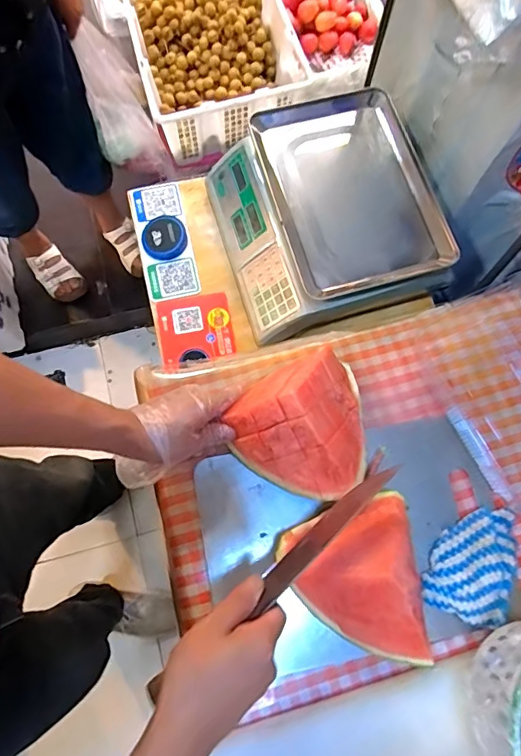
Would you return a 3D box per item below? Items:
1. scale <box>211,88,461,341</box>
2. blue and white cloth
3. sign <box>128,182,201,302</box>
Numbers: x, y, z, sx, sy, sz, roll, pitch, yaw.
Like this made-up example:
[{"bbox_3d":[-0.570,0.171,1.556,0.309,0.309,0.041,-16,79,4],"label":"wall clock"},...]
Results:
[{"bbox_3d":[0.109,-0.266,0.804,0.331,0.120,0.361,-15,73,-6],"label":"scale"},{"bbox_3d":[0.244,0.204,0.548,0.094,0.022,0.129,24,73,7],"label":"blue and white cloth"},{"bbox_3d":[-0.173,-0.249,0.867,0.089,0.033,0.229,-14,73,-6],"label":"sign"}]

